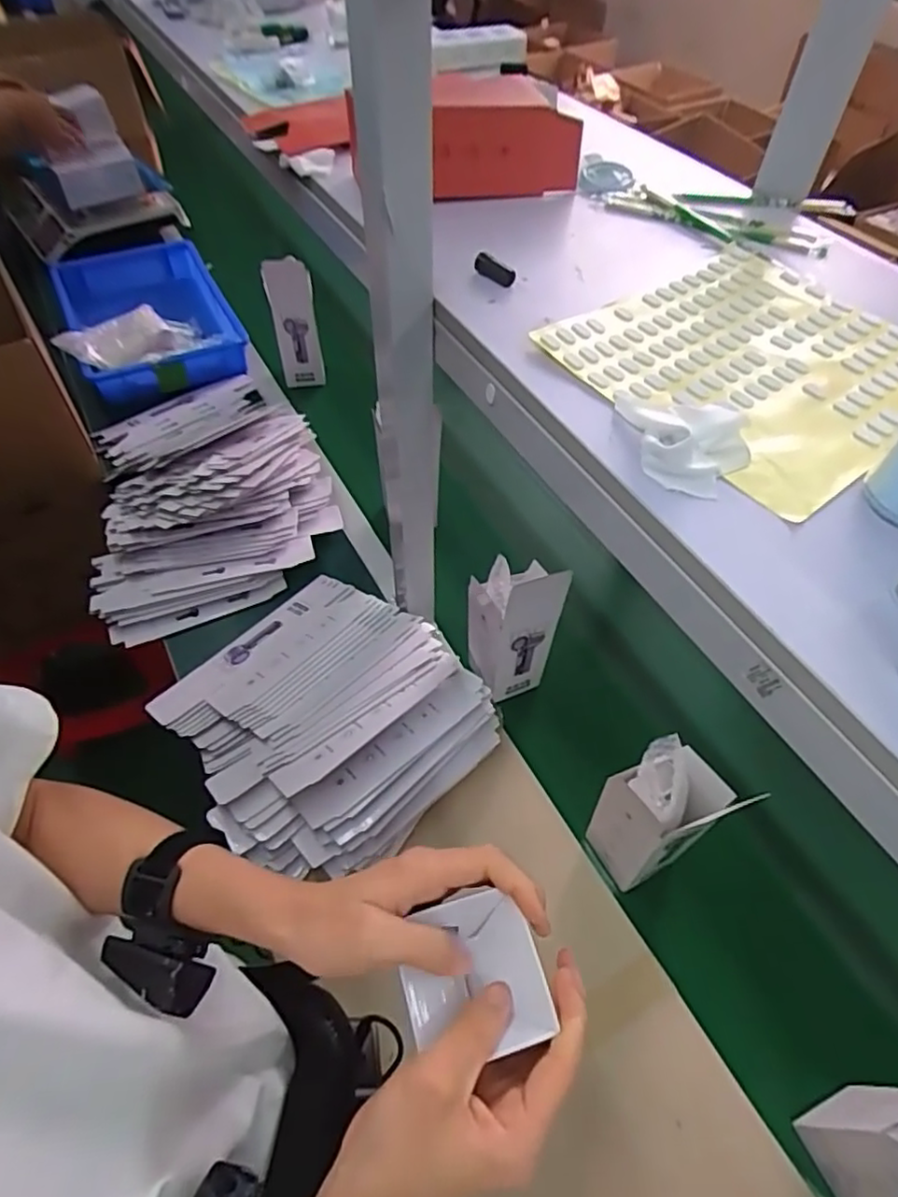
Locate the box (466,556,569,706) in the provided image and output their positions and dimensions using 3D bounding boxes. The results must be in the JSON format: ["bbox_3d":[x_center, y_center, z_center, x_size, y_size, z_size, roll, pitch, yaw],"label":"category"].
[{"bbox_3d":[0.069,0.028,0.761,0.060,0.240,0.090,-31,61,-22],"label":"box"}]

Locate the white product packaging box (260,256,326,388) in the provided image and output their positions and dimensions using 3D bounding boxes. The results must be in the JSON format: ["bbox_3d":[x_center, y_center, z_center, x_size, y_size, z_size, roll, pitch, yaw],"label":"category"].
[{"bbox_3d":[-0.277,-0.488,1.152,0.094,0.245,0.028,9,55,7],"label":"white product packaging box"}]

